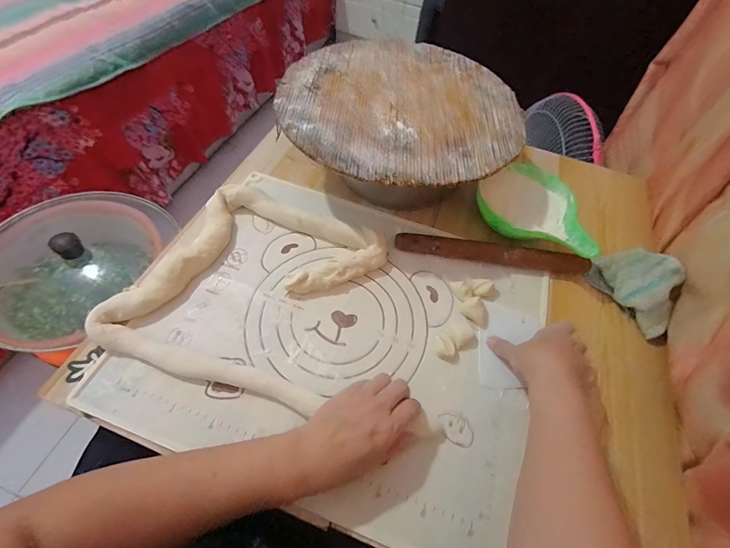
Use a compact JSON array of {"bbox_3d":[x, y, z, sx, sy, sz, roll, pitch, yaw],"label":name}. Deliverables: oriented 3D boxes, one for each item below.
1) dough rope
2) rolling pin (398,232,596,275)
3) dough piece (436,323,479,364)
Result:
[{"bbox_3d":[-0.090,0.019,0.456,0.406,0.037,0.286,15,62,5],"label":"dough rope"},{"bbox_3d":[0.187,-0.031,0.504,0.279,0.030,0.020,7,59,-1],"label":"rolling pin"},{"bbox_3d":[0.117,0.087,0.437,0.060,0.016,0.038,-29,66,-21],"label":"dough piece"}]

